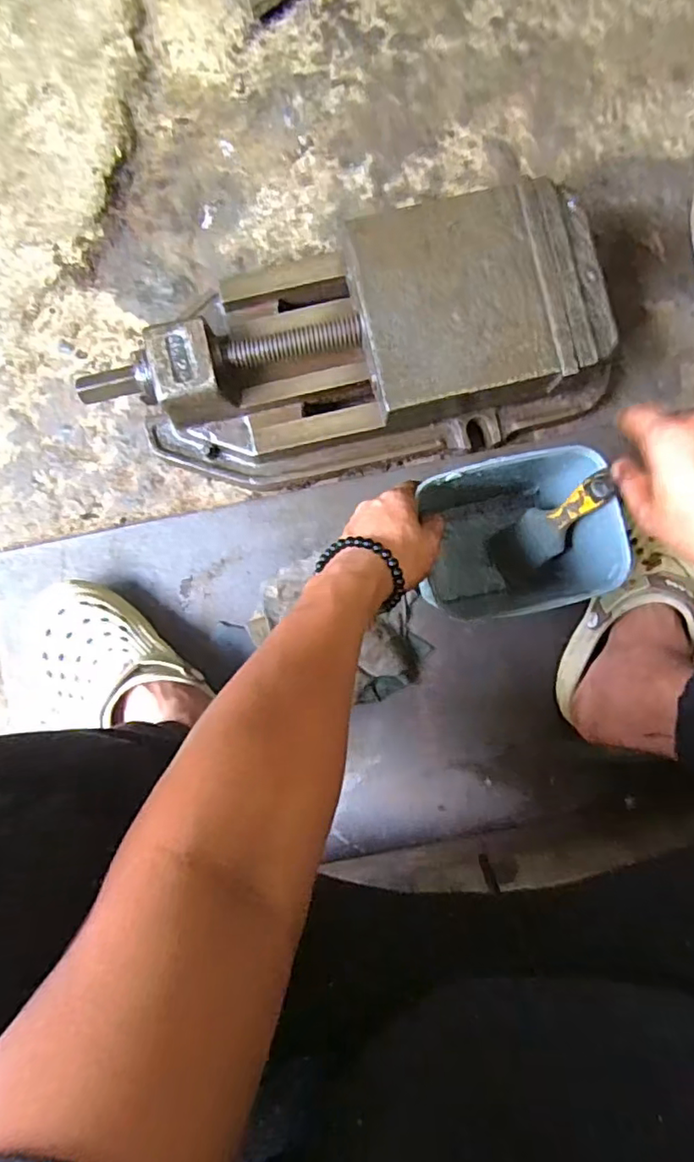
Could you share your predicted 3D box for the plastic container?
[{"bbox_3d":[0.140,-0.034,0.547,0.147,0.172,0.125,-15,86,-4],"label":"plastic container"}]

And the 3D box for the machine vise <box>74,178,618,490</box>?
[{"bbox_3d":[0.010,-0.224,0.583,0.504,0.133,0.204,-10,87,-3],"label":"machine vise"}]

